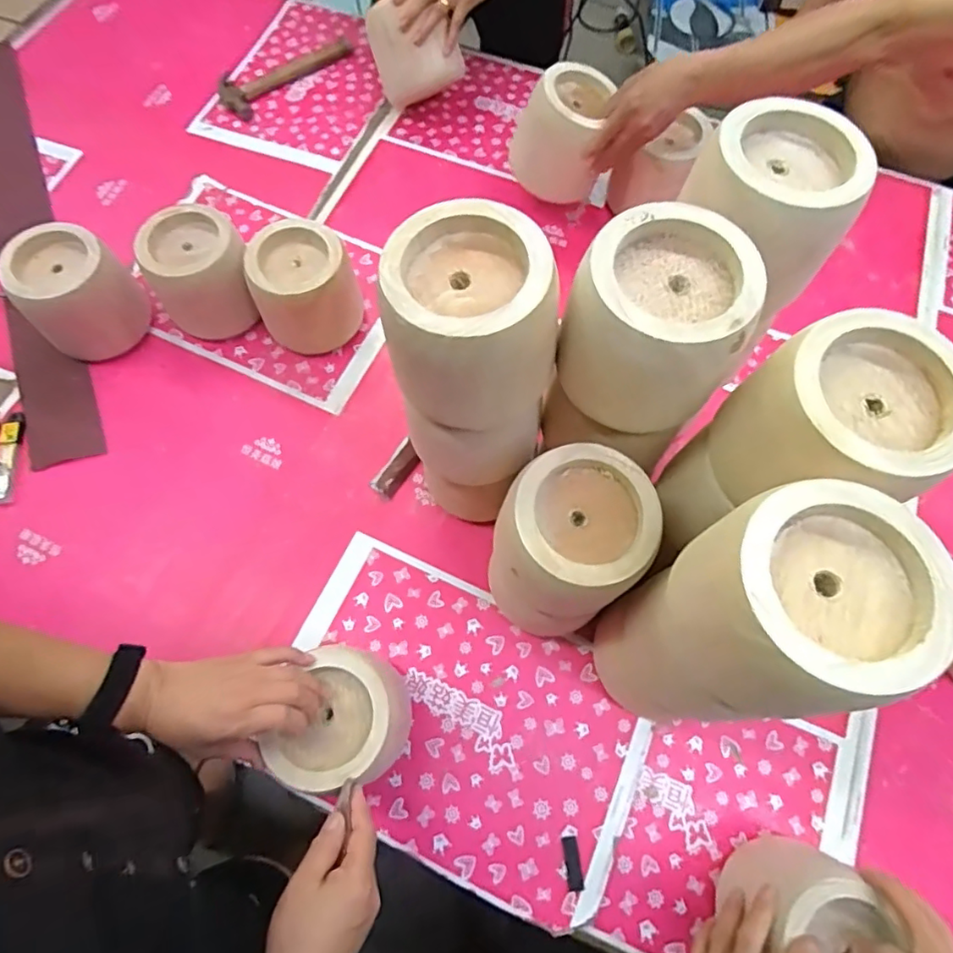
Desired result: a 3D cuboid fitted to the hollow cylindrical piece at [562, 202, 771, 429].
[{"bbox_3d":[0.130,-0.118,0.445,0.127,0.114,0.125,8,68,3],"label":"hollow cylindrical piece"}]

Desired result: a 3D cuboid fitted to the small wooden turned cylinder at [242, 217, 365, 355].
[{"bbox_3d":[-0.234,-0.254,0.783,0.129,0.139,0.125,-23,70,-9],"label":"small wooden turned cylinder"}]

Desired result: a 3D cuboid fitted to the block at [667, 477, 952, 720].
[{"bbox_3d":[0.202,0.083,0.372,0.124,0.116,0.128,-7,68,-3],"label":"block"}]

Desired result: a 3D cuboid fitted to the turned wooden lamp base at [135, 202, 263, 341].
[{"bbox_3d":[-0.371,-0.276,0.791,0.128,0.129,0.124,-14,69,-6],"label":"turned wooden lamp base"}]

